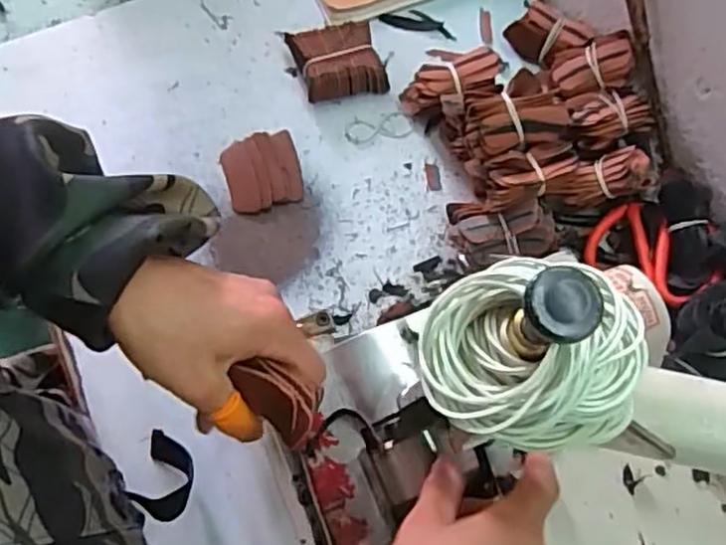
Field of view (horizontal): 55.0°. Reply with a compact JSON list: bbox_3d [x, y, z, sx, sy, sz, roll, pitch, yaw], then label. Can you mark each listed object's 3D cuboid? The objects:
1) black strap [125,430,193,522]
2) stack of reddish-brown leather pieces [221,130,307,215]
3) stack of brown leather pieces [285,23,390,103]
[{"bbox_3d":[-0.144,0.146,0.513,0.036,0.032,0.071,-15,28,-3],"label":"black strap"},{"bbox_3d":[-0.090,-0.092,0.631,0.068,0.009,0.071,-18,71,-5],"label":"stack of reddish-brown leather pieces"},{"bbox_3d":[-0.023,-0.201,0.658,0.075,0.027,0.074,-18,71,-5],"label":"stack of brown leather pieces"}]

